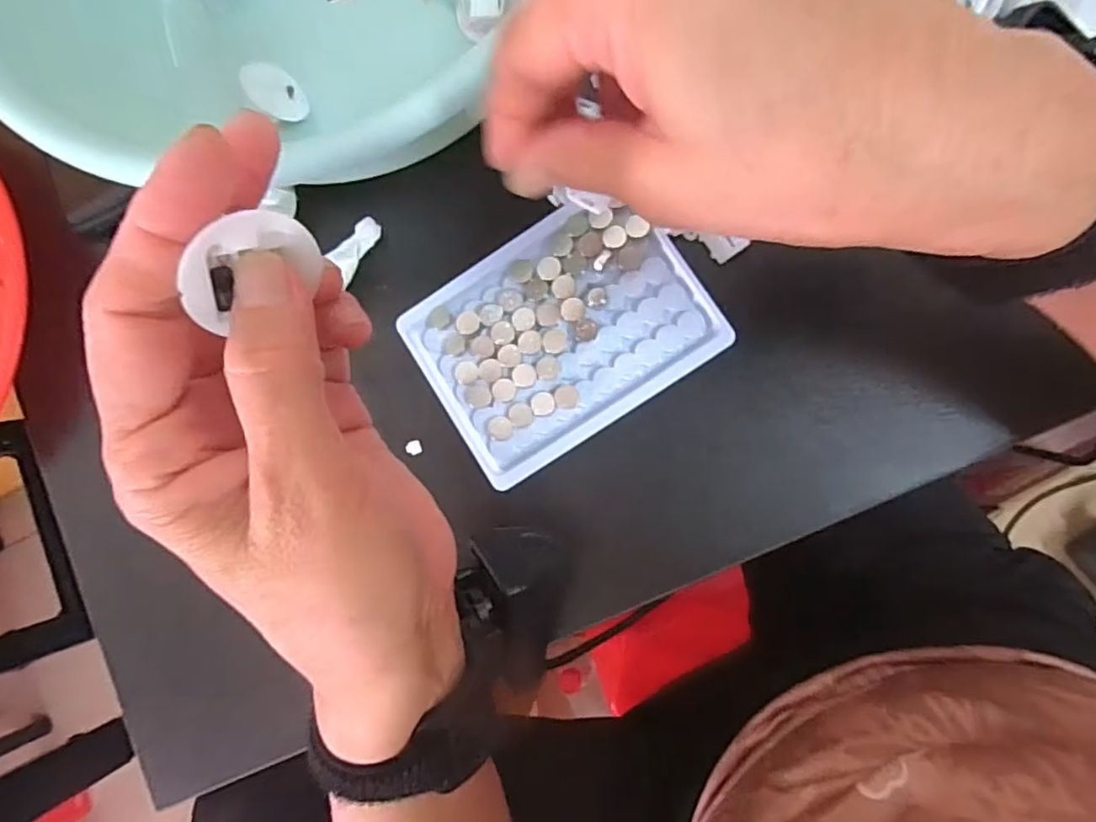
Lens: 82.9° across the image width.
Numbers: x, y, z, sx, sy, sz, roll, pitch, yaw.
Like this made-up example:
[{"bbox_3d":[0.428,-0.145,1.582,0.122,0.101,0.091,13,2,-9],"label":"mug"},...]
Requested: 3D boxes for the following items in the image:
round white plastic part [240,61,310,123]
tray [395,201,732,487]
[{"bbox_3d":[-0.136,-0.159,0.309,0.030,0.004,0.028,-10,86,-35],"label":"round white plastic part"},{"bbox_3d":[0.006,-0.038,0.291,0.128,0.009,0.098,-33,83,5],"label":"tray"}]

